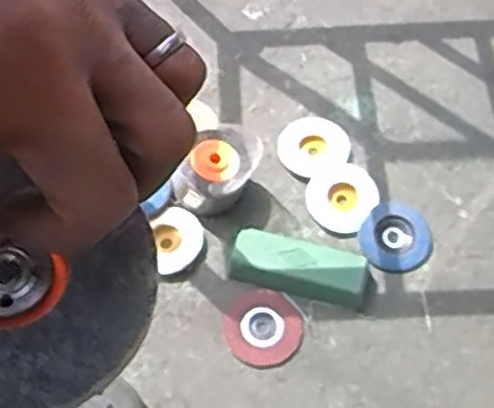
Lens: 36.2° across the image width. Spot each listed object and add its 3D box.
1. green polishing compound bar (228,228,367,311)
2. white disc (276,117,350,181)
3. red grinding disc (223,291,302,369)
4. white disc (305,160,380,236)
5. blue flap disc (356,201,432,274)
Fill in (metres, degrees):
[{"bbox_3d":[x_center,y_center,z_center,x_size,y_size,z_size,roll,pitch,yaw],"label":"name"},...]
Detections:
[{"bbox_3d":[0.066,0.080,0.962,0.175,0.037,0.065,14,62,11],"label":"green polishing compound bar"},{"bbox_3d":[0.094,-0.084,1.077,0.099,0.011,0.100,-1,60,2],"label":"white disc"},{"bbox_3d":[0.018,0.155,0.946,0.095,0.011,0.094,-1,60,2],"label":"red grinding disc"},{"bbox_3d":[0.133,-0.005,1.031,0.094,0.014,0.093,0,64,-1],"label":"white disc"},{"bbox_3d":[0.199,0.045,1.001,0.088,0.012,0.097,37,68,21],"label":"blue flap disc"}]

